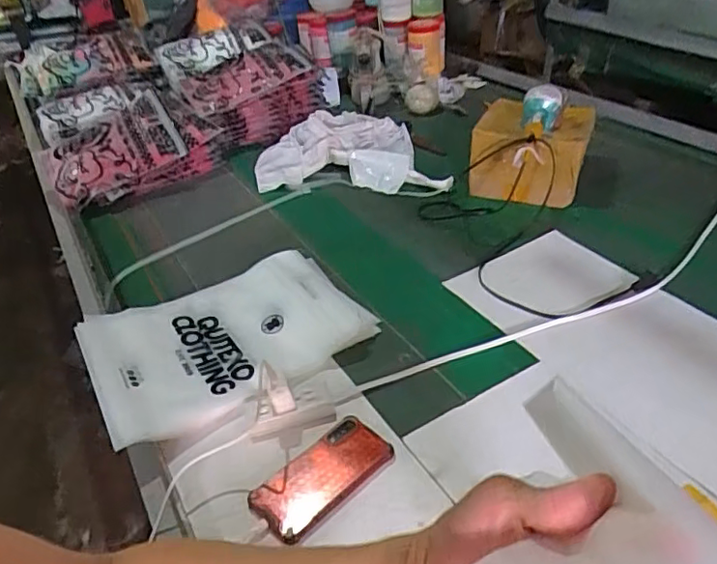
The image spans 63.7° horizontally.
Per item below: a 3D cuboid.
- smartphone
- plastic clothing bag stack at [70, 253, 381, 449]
[{"bbox_3d":[-0.040,0.224,0.676,0.081,0.007,0.164,26,47,38],"label":"smartphone"},{"bbox_3d":[-0.199,0.076,0.877,0.390,0.051,0.282,-24,39,-22],"label":"plastic clothing bag stack"}]

